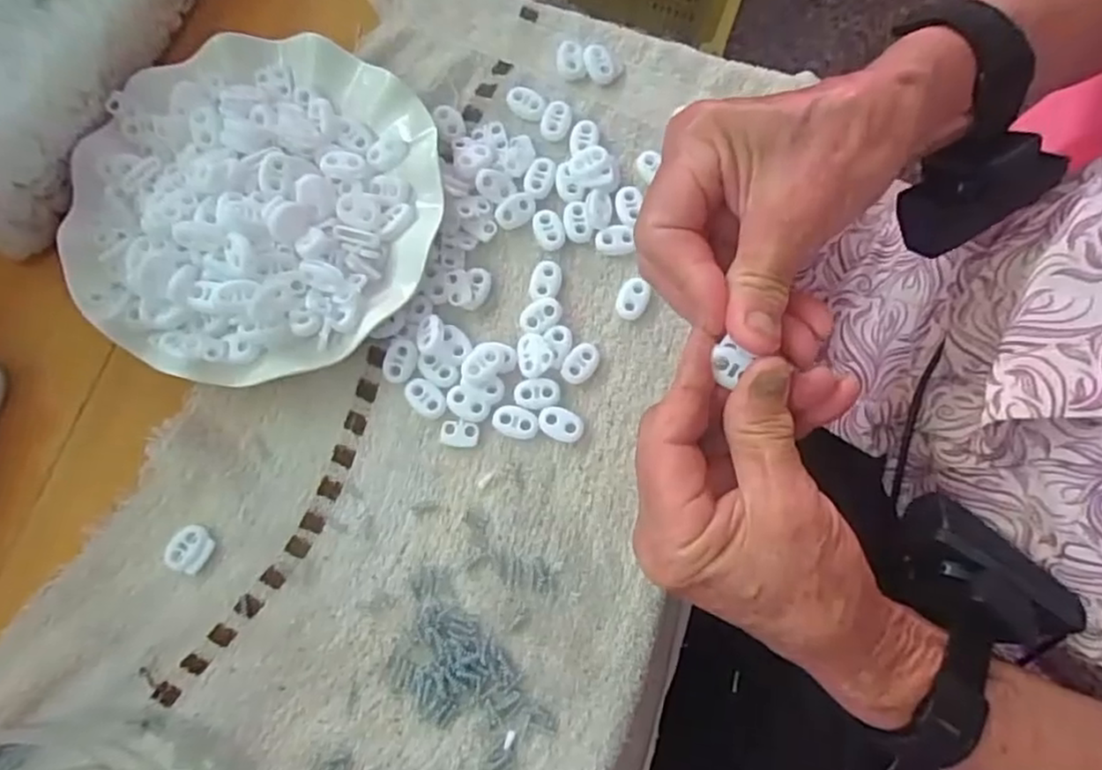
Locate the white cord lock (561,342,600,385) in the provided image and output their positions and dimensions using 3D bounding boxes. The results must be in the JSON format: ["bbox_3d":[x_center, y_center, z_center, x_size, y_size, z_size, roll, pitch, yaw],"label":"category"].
[{"bbox_3d":[0.015,-0.011,0.335,0.016,0.007,0.022,31,79,5],"label":"white cord lock"}]

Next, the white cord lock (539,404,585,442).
[{"bbox_3d":[0.005,0.019,0.330,0.022,0.005,0.015,19,78,2],"label":"white cord lock"}]

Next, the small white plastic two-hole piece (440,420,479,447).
[{"bbox_3d":[-0.045,0.024,0.330,0.019,0.004,0.012,5,78,-1],"label":"small white plastic two-hole piece"}]

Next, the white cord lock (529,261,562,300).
[{"bbox_3d":[-0.003,-0.054,0.344,0.016,0.007,0.022,7,78,0],"label":"white cord lock"}]

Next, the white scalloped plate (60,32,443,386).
[{"bbox_3d":[-0.147,-0.093,0.333,0.176,0.036,0.180,0,78,-2],"label":"white scalloped plate"}]

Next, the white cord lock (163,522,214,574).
[{"bbox_3d":[-0.171,0.078,0.316,0.019,0.005,0.021,33,79,5],"label":"white cord lock"}]

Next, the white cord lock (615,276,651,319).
[{"bbox_3d":[0.042,-0.044,0.343,0.015,0.007,0.022,18,78,2],"label":"white cord lock"}]

